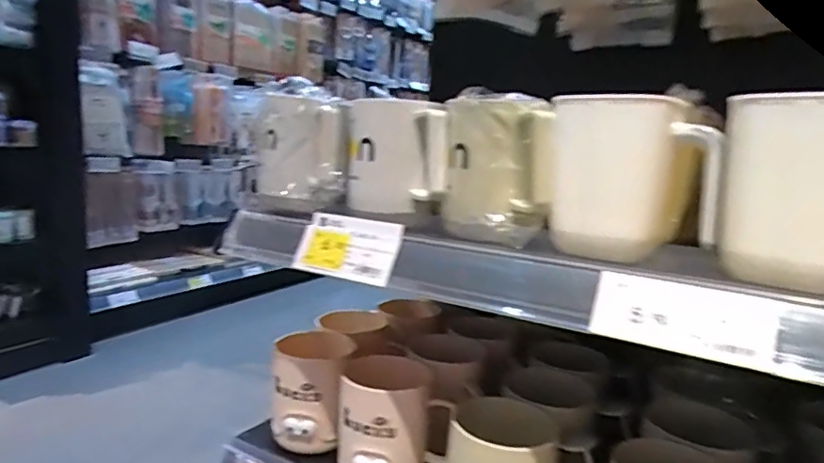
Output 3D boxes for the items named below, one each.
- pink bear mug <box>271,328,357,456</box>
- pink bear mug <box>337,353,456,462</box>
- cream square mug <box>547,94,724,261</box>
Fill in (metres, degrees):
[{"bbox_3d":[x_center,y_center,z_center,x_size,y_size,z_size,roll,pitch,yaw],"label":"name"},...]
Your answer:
[{"bbox_3d":[-0.103,0.159,0.552,0.075,0.104,0.085,2,10,-7],"label":"pink bear mug"},{"bbox_3d":[-0.019,0.172,0.492,0.092,0.098,0.079,2,10,-9],"label":"pink bear mug"},{"bbox_3d":[0.144,-0.036,0.362,0.098,0.099,0.070,6,11,16],"label":"cream square mug"}]

